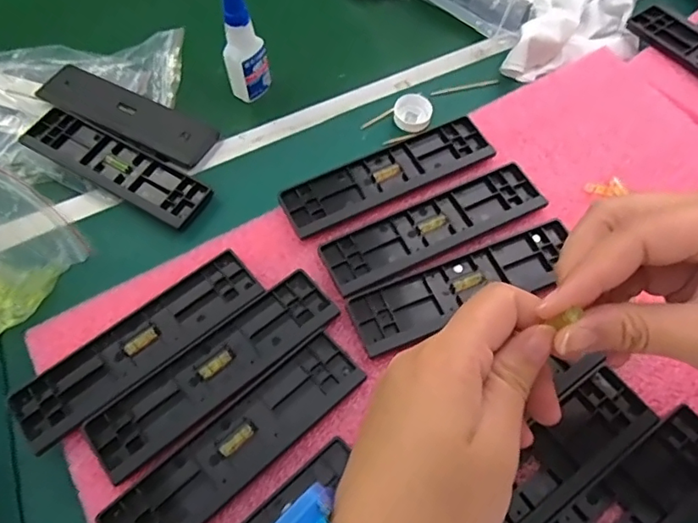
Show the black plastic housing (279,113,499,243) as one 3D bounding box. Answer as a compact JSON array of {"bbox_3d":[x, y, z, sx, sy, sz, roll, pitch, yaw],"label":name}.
[{"bbox_3d":[0.028,-0.065,0.398,0.158,0.007,0.046,-25,64,-11],"label":"black plastic housing"}]

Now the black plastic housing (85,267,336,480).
[{"bbox_3d":[-0.080,0.064,0.330,0.159,0.004,0.042,-37,67,-17],"label":"black plastic housing"}]

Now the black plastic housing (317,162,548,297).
[{"bbox_3d":[0.059,-0.024,0.376,0.158,0.004,0.044,-25,64,-11],"label":"black plastic housing"}]

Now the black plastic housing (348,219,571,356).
[{"bbox_3d":[0.078,0.015,0.356,0.155,0.007,0.042,-20,63,-9],"label":"black plastic housing"}]

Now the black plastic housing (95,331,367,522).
[{"bbox_3d":[-0.063,0.103,0.310,0.158,0.009,0.041,-39,67,-18],"label":"black plastic housing"}]

